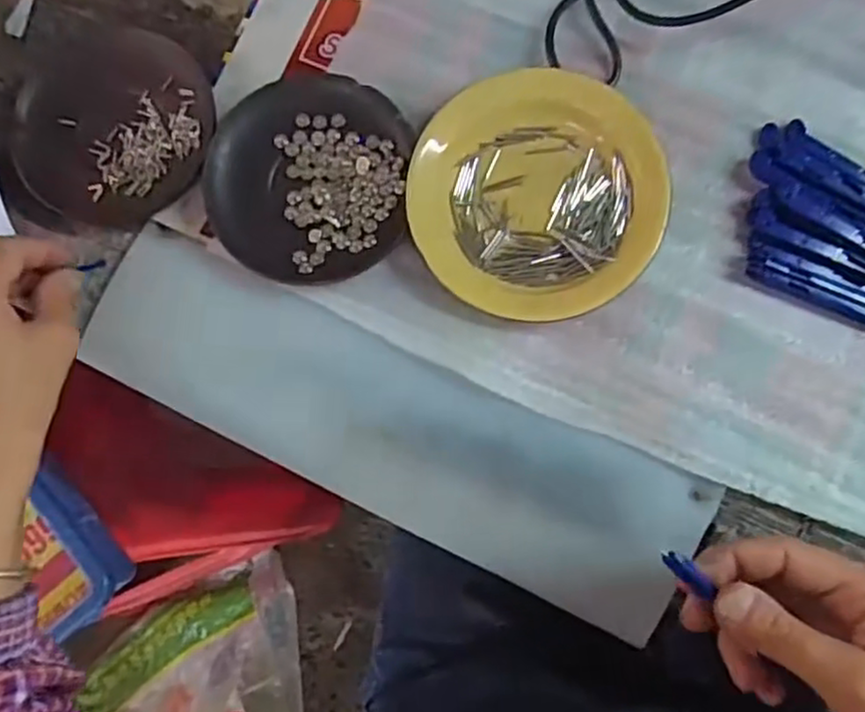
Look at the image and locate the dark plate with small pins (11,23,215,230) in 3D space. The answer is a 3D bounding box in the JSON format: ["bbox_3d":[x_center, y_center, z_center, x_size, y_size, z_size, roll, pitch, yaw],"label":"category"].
[{"bbox_3d":[-0.187,-0.136,0.416,0.121,0.019,0.115,0,84,3],"label":"dark plate with small pins"}]

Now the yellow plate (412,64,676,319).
[{"bbox_3d":[0.055,-0.087,0.368,0.130,0.029,0.129,0,84,3],"label":"yellow plate"}]

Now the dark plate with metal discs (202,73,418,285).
[{"bbox_3d":[-0.068,-0.099,0.391,0.111,0.010,0.114,0,84,3],"label":"dark plate with metal discs"}]

